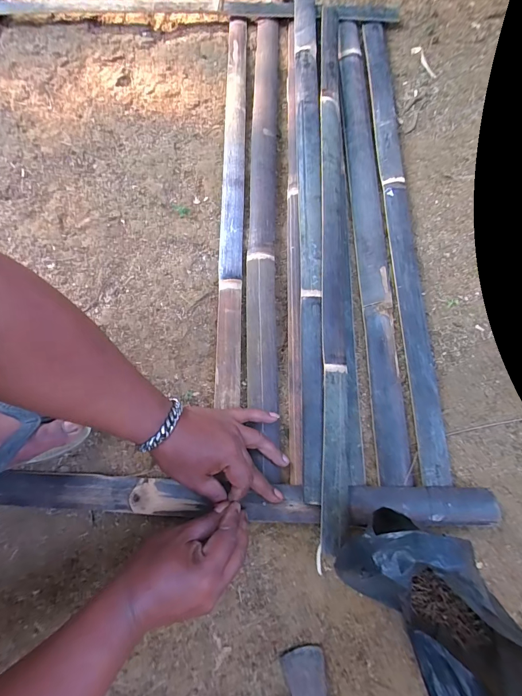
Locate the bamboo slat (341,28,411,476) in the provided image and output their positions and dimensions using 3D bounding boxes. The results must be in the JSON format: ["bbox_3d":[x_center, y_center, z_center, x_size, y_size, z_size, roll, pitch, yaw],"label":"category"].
[{"bbox_3d":[0.167,-0.209,0.523,0.045,0.017,0.784,0,74,-1],"label":"bamboo slat"}]

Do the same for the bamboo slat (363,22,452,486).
[{"bbox_3d":[0.213,-0.215,0.520,0.039,0.021,0.790,1,74,-1],"label":"bamboo slat"}]

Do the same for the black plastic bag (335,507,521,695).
[{"bbox_3d":[0.168,0.251,0.288,0.120,0.218,0.249,-38,78,-11],"label":"black plastic bag"}]

